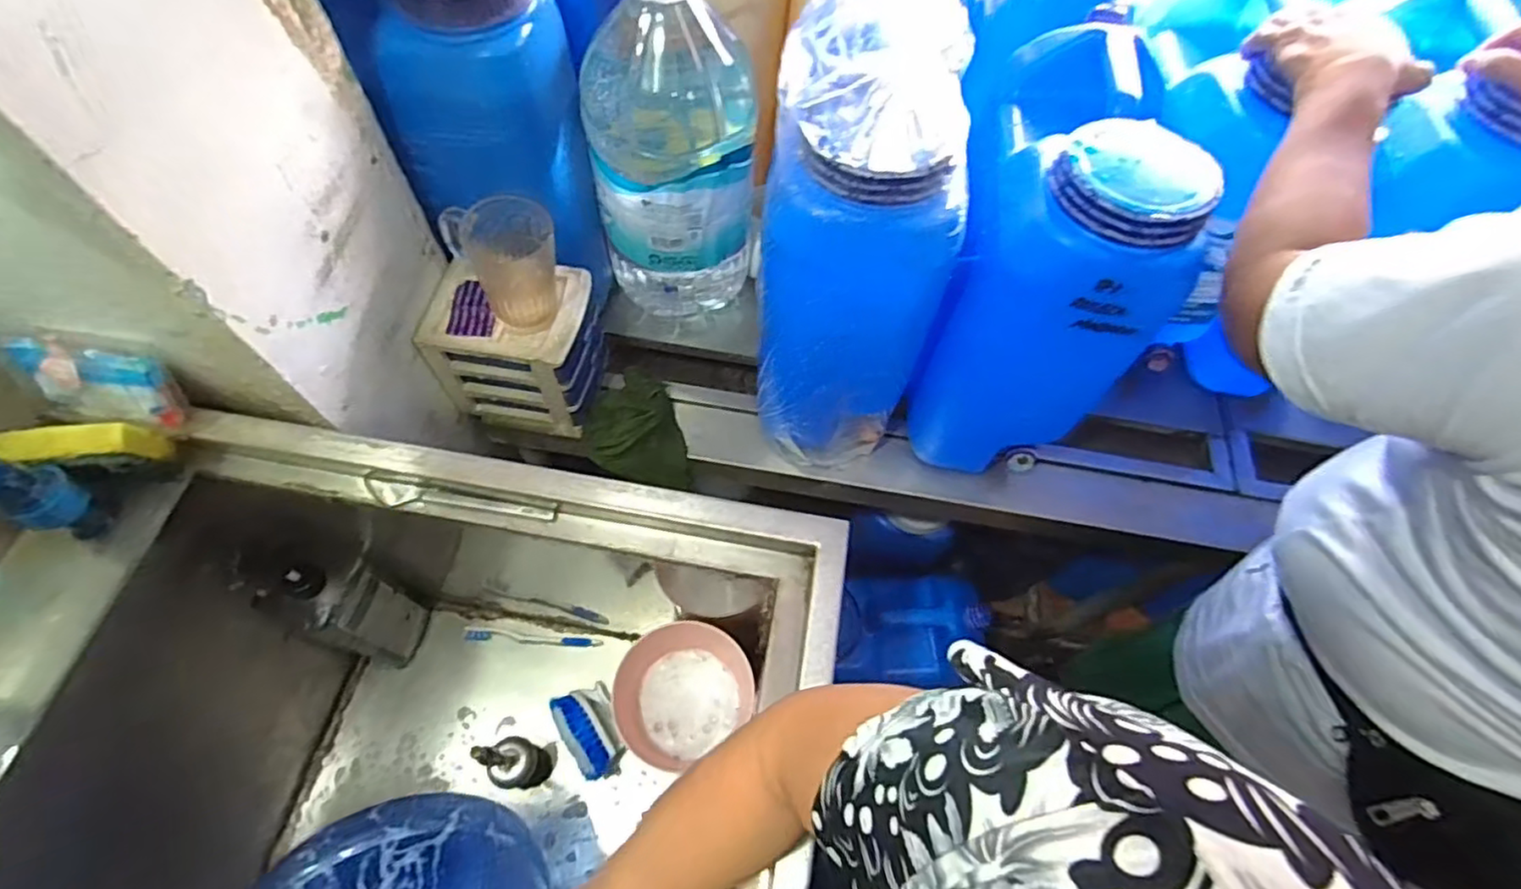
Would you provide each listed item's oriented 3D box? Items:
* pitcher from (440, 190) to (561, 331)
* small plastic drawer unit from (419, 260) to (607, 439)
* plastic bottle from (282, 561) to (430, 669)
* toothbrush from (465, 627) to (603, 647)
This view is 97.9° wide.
[{"bbox_3d":[-0.263,-0.190,0.704,0.095,0.113,0.092,2,62,-3],"label":"pitcher"},{"bbox_3d":[-0.291,-0.111,0.812,0.174,0.164,0.135,4,62,-2],"label":"small plastic drawer unit"},{"bbox_3d":[-0.465,0.198,0.772,0.052,0.248,0.088,24,63,8],"label":"plastic bottle"},{"bbox_3d":[-0.304,0.260,0.887,0.177,0.020,0.017,5,62,-1],"label":"toothbrush"}]

